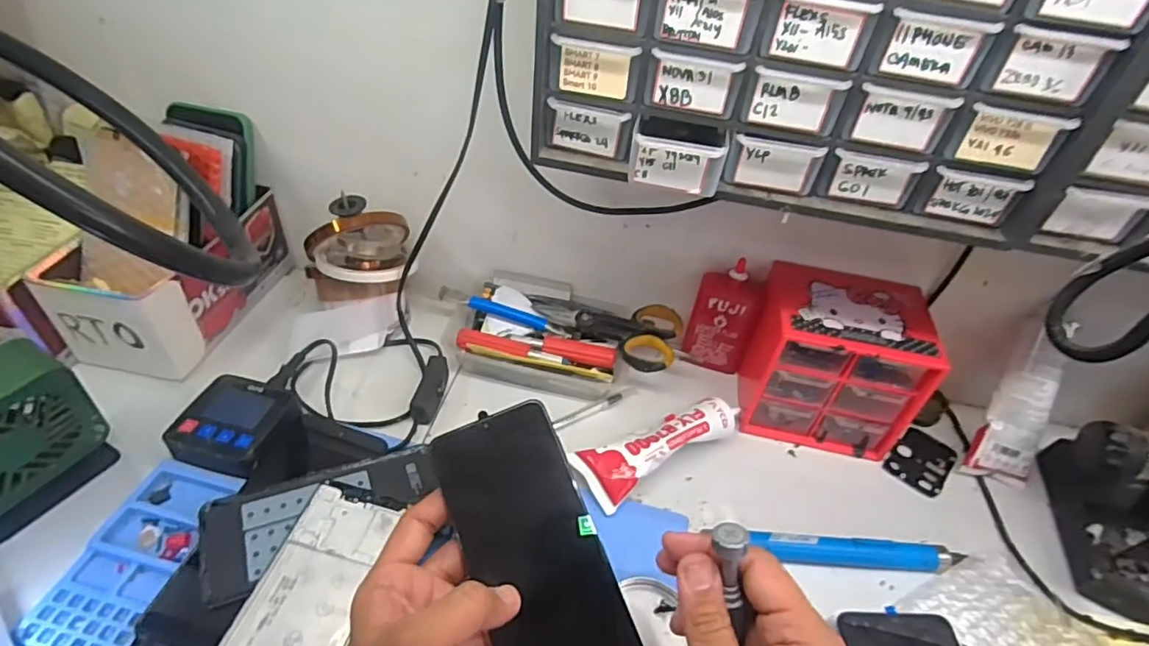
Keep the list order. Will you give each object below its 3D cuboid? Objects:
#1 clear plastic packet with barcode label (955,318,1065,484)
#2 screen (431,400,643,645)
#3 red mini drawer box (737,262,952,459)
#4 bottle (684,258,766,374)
[{"bbox_3d":[0.364,0.068,0.478,0.049,0.140,0.024,10,16,3],"label":"clear plastic packet with barcode label"},{"bbox_3d":[-0.022,0.127,0.327,0.072,0.005,0.156,-22,72,-10],"label":"screen"},{"bbox_3d":[0.220,0.032,0.512,0.123,0.123,0.103,11,42,4],"label":"red mini drawer box"},{"bbox_3d":[0.136,-0.004,0.536,0.054,0.109,0.022,7,42,0],"label":"bottle"}]

